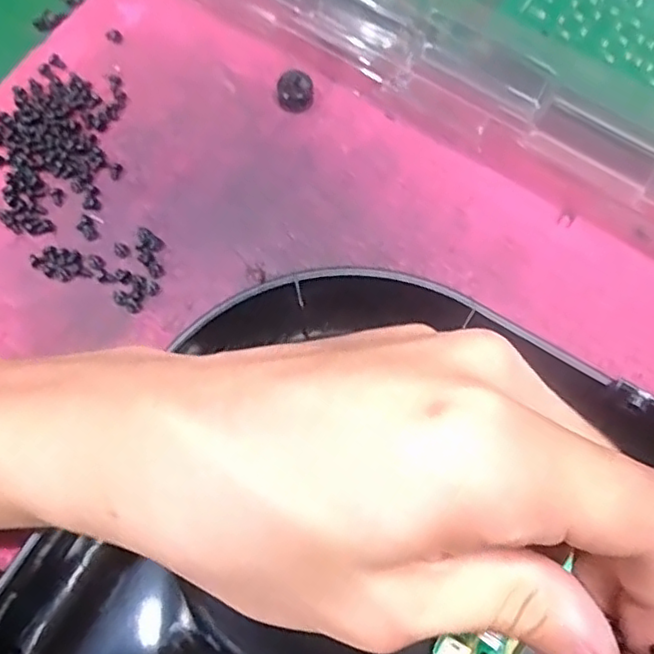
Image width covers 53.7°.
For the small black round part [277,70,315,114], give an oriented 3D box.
[{"bbox_3d":[-0.013,-0.096,0.264,0.015,0.008,0.014,-10,73,-3],"label":"small black round part"}]

